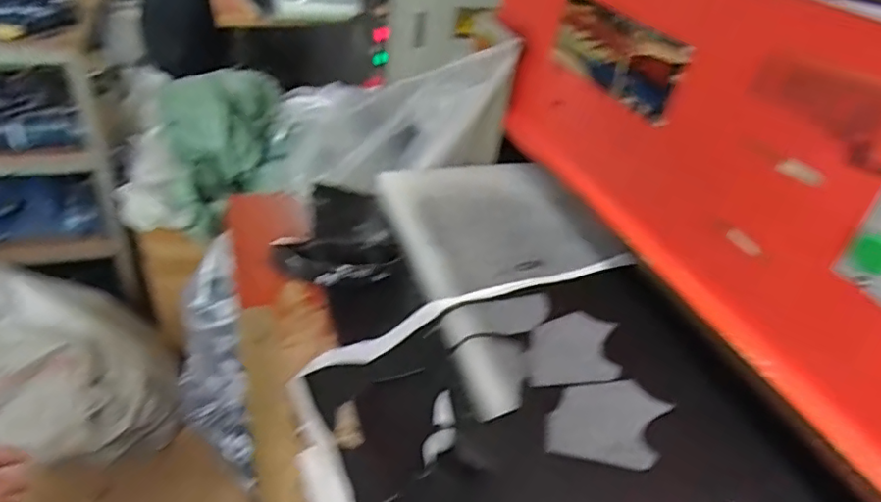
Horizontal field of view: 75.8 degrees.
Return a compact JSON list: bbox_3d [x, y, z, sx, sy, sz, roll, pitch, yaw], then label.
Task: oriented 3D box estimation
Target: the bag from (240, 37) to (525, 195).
[{"bbox_3d":[-0.102,-0.240,1.106,0.546,0.180,0.227,-7,34,22],"label":"bag"}]

